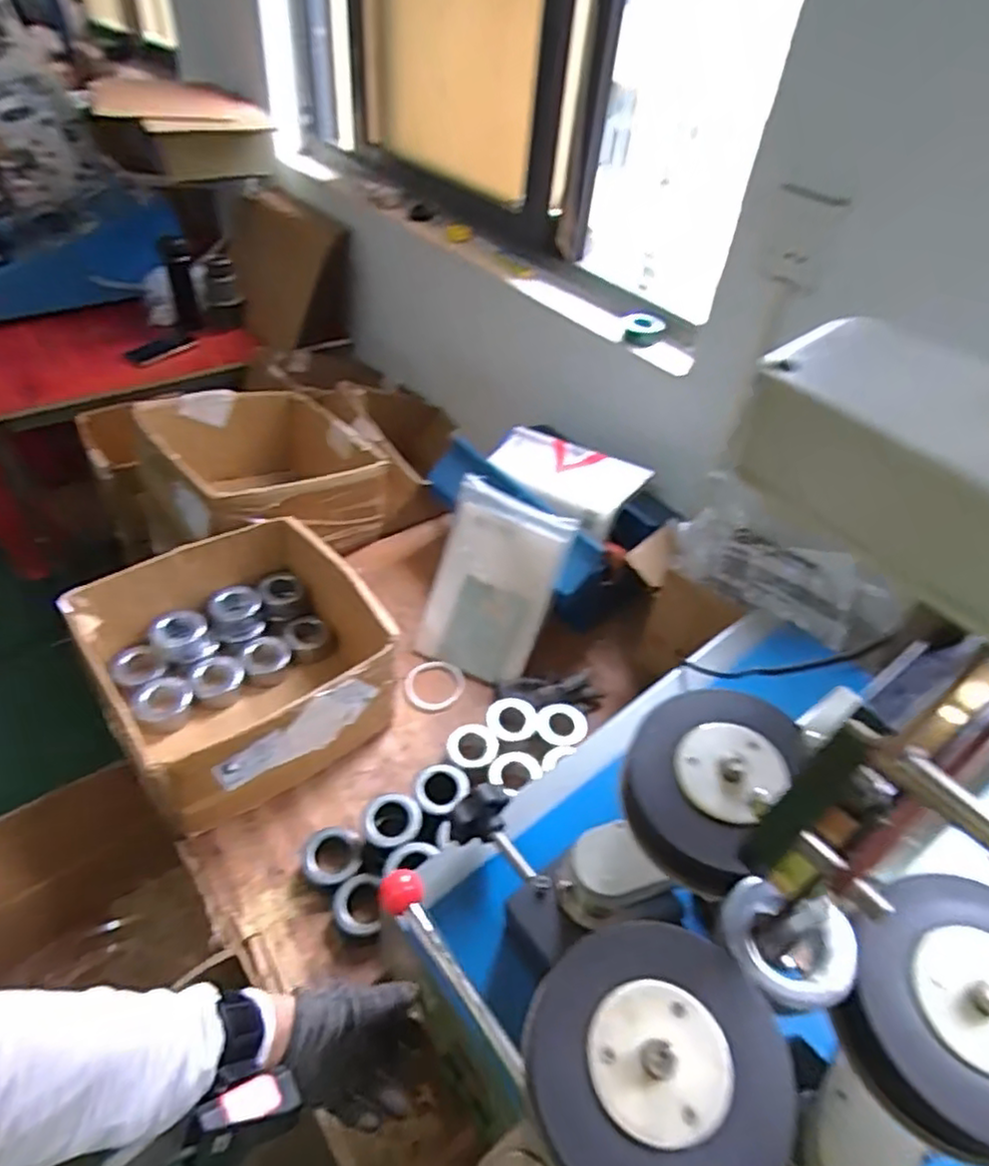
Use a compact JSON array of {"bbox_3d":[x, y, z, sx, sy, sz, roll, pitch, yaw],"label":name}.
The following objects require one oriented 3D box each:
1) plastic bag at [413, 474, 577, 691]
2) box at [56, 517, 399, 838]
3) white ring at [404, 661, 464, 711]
[{"bbox_3d":[-0.007,0.005,1.032,0.187,0.278,0.030,22,12,14],"label":"plastic bag"},{"bbox_3d":[-0.339,0.112,0.932,0.337,0.171,0.328,-28,54,-30],"label":"box"},{"bbox_3d":[-0.091,0.157,1.033,0.089,0.015,0.083,3,45,-3],"label":"white ring"}]

